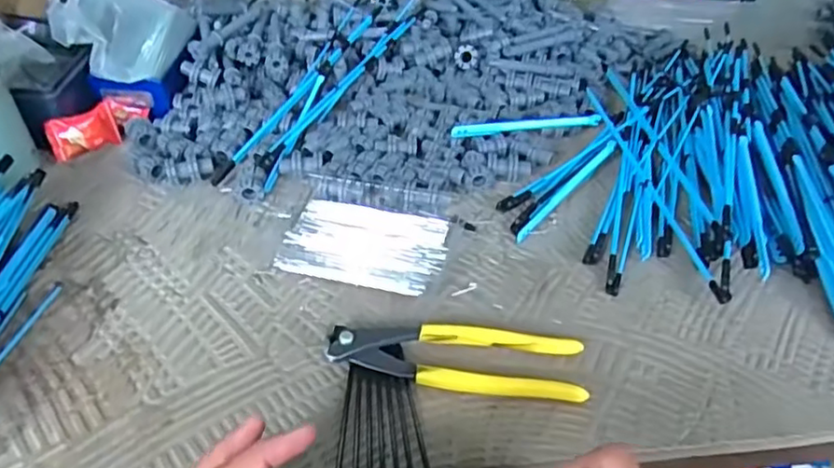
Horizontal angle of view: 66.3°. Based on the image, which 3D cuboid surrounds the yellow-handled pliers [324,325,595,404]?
[{"bbox_3d":[0.026,0.079,0.416,0.162,0.016,0.045,5,44,4],"label":"yellow-handled pliers"}]

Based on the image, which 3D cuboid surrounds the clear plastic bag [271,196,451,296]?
[{"bbox_3d":[-0.040,0.007,0.498,0.124,0.007,0.079,10,45,10],"label":"clear plastic bag"}]

